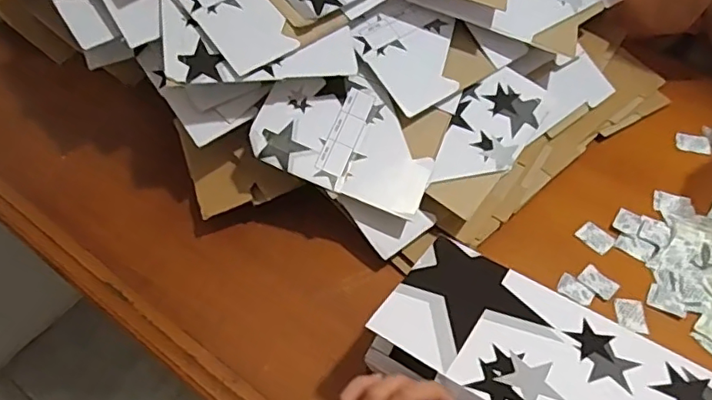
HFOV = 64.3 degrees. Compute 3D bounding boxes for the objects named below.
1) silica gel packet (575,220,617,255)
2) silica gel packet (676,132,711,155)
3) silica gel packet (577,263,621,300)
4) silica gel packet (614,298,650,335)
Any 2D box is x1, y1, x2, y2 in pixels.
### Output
[{"bbox_3d":[0.283,0.045,0.669,0.028,0.005,0.040,-37,61,-22],"label":"silica gel packet"},{"bbox_3d":[0.444,-0.075,0.744,0.042,0.005,0.034,12,56,11],"label":"silica gel packet"},{"bbox_3d":[0.271,0.091,0.631,0.028,0.004,0.040,-38,61,-22],"label":"silica gel packet"},{"bbox_3d":[0.296,0.124,0.607,0.028,0.004,0.039,3,55,5],"label":"silica gel packet"}]

